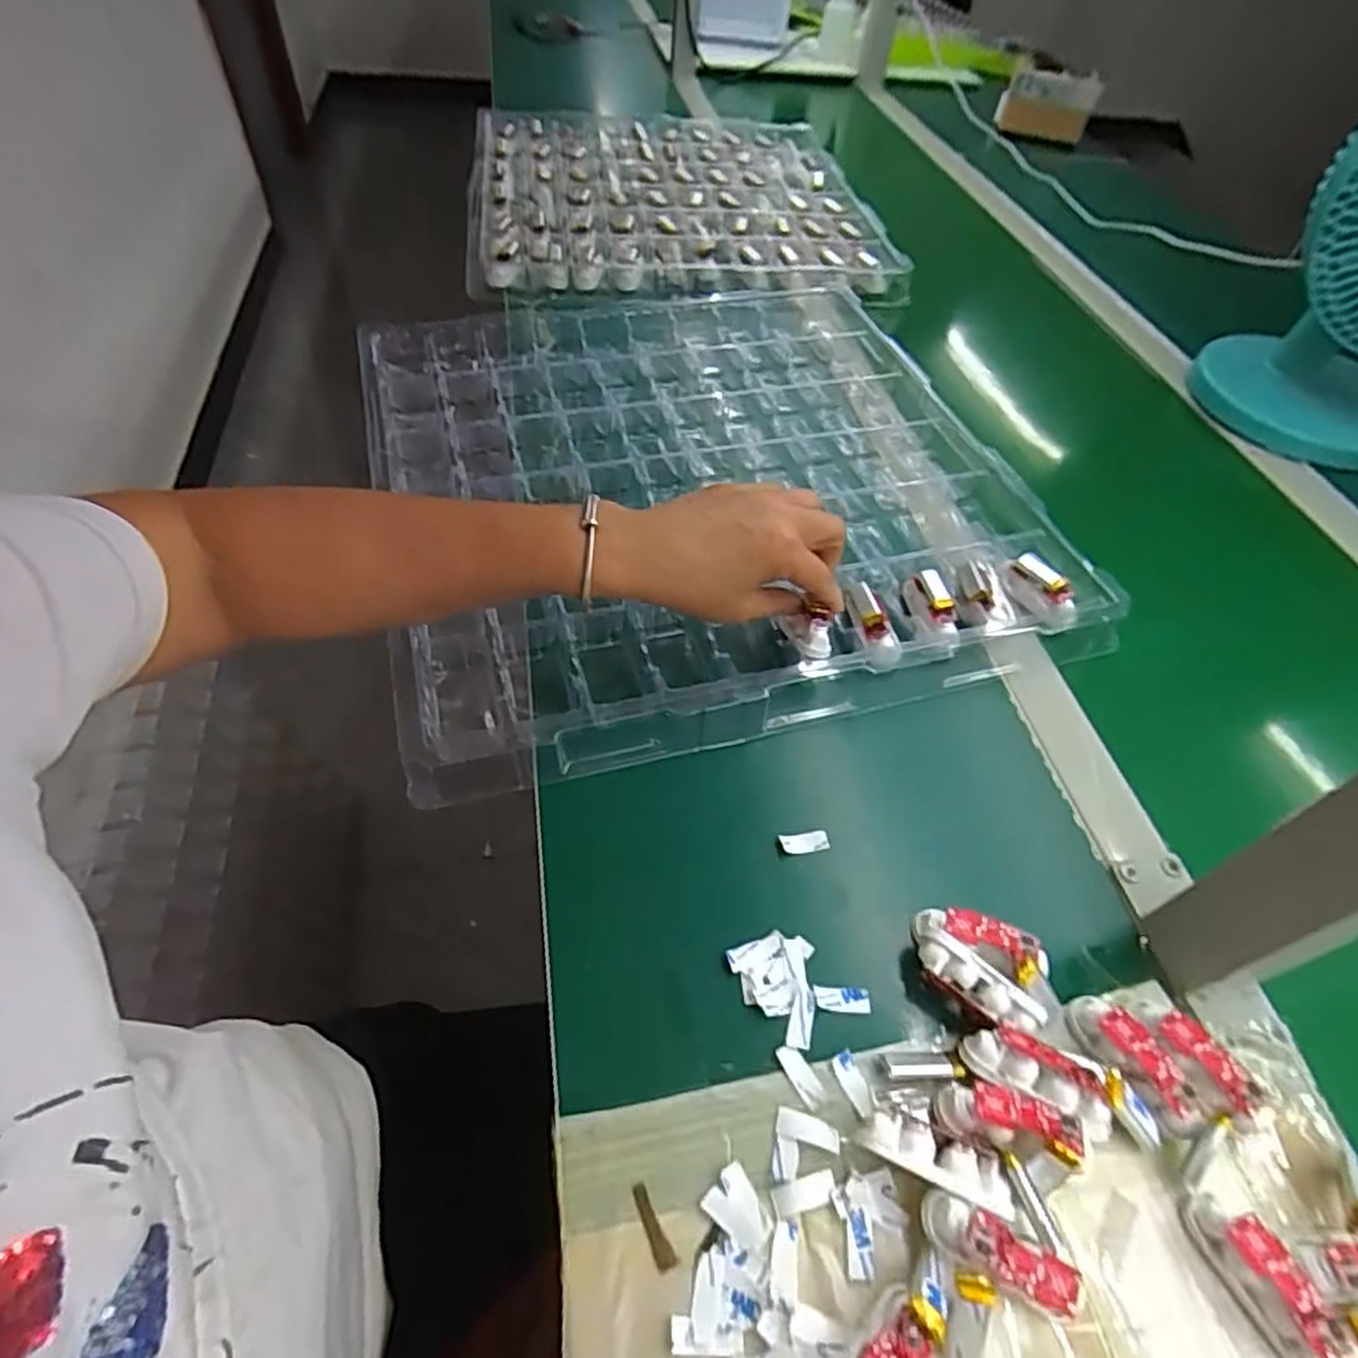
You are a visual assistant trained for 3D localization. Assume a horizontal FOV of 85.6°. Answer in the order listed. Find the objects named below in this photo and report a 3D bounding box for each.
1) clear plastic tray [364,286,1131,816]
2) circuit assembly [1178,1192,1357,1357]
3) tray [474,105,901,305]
[{"bbox_3d":[0.015,-0.167,0.568,0.466,0.035,0.484,-12,54,-13],"label":"clear plastic tray"},{"bbox_3d":[0.224,0.230,0.281,0.017,0.024,0.058,-20,56,-19],"label":"circuit assembly"},{"bbox_3d":[-0.013,-0.613,0.910,0.460,0.032,0.572,-3,53,-7],"label":"tray"}]

